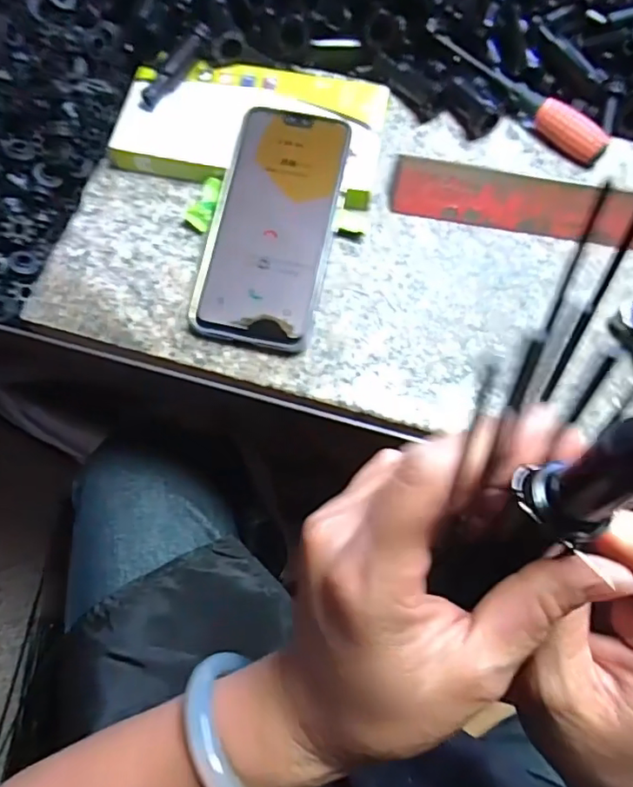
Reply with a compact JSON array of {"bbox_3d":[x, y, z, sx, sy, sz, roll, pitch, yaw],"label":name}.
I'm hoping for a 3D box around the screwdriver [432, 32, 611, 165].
[{"bbox_3d":[0.144,-0.212,0.397,0.144,0.017,0.019,41,75,12],"label":"screwdriver"}]

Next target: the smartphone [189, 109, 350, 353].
[{"bbox_3d":[-0.027,-0.107,0.353,0.075,0.006,0.156,11,80,4],"label":"smartphone"}]

